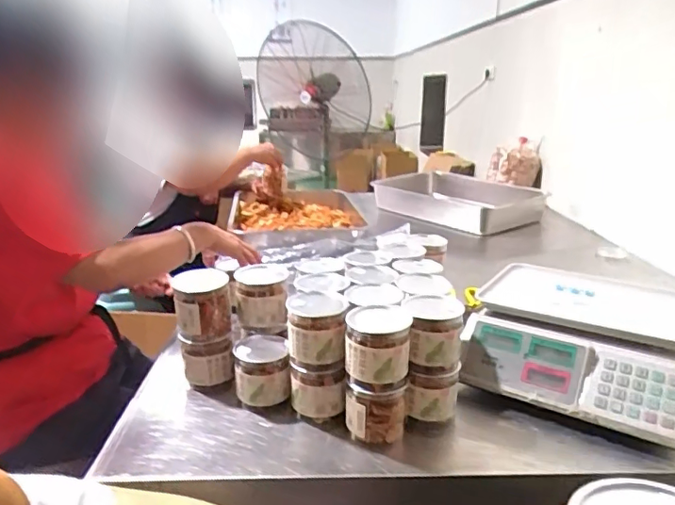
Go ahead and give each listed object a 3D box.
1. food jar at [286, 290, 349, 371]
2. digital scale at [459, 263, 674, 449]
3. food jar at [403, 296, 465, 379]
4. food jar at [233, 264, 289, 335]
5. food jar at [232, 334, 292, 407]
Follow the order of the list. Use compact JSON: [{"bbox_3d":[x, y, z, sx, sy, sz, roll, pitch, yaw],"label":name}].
[{"bbox_3d":[-0.030,0.114,0.772,0.085,0.086,0.087,2,18,5],"label":"food jar"},{"bbox_3d":[0.399,0.150,0.893,0.324,0.134,0.332,11,21,29],"label":"digital scale"},{"bbox_3d":[0.137,0.121,0.768,0.076,0.090,0.083,0,18,0],"label":"food jar"},{"bbox_3d":[-0.125,0.076,0.887,0.087,0.097,0.096,-3,18,-9],"label":"food jar"},{"bbox_3d":[-0.115,0.176,0.820,0.083,0.084,0.085,-1,18,-5],"label":"food jar"}]

